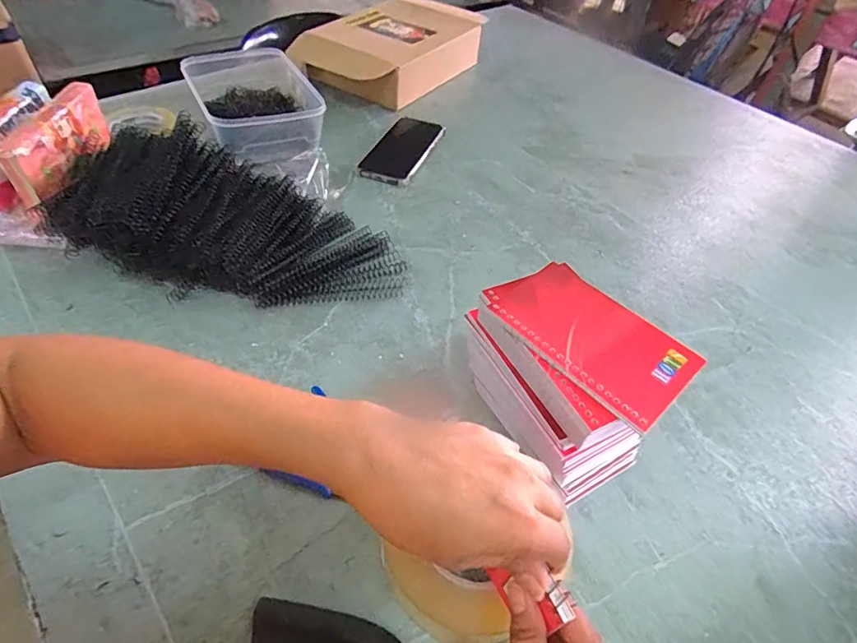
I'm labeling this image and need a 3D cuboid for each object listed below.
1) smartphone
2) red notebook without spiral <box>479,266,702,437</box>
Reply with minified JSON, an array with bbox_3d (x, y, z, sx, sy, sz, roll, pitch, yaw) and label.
[{"bbox_3d":[-0.039,-0.257,0.732,0.085,0.016,0.167,18,50,10],"label":"smartphone"},{"bbox_3d":[0.112,0.007,0.347,0.082,0.005,0.139,-32,59,-29],"label":"red notebook without spiral"}]

